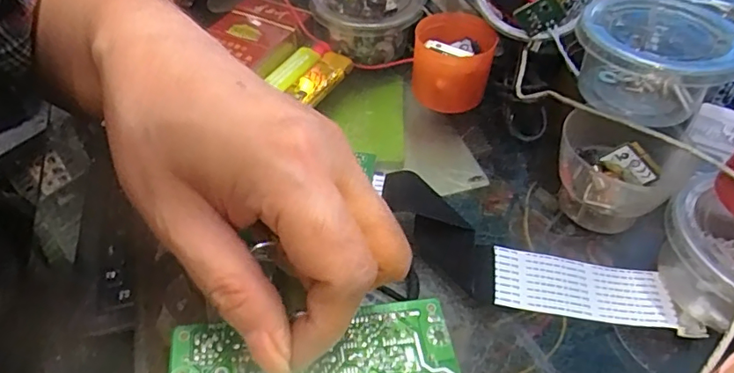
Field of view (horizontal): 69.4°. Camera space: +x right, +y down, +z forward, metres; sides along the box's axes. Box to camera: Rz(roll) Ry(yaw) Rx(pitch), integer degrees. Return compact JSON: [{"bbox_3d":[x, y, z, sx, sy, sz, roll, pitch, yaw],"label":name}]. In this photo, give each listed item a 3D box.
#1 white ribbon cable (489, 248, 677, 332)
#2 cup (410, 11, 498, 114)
[{"bbox_3d":[0.105,0.049,0.261,0.084,0.011,0.030,5,47,4],"label":"white ribbon cable"},{"bbox_3d":[0.056,-0.083,0.354,0.053,0.047,0.047,14,49,12],"label":"cup"}]

